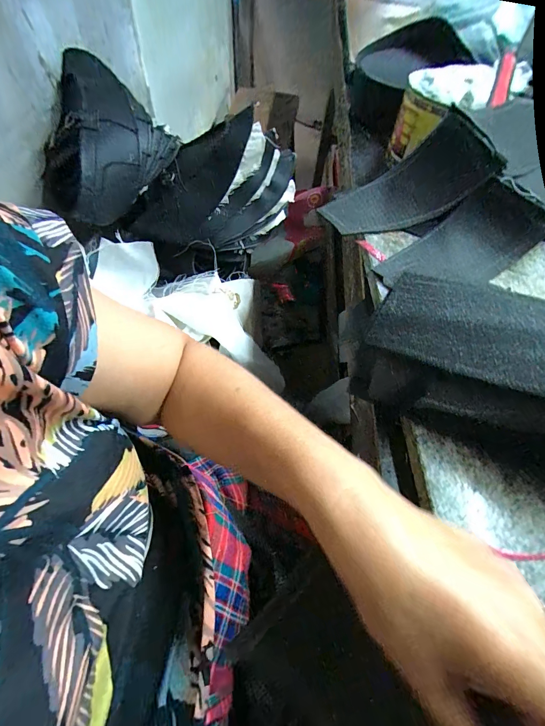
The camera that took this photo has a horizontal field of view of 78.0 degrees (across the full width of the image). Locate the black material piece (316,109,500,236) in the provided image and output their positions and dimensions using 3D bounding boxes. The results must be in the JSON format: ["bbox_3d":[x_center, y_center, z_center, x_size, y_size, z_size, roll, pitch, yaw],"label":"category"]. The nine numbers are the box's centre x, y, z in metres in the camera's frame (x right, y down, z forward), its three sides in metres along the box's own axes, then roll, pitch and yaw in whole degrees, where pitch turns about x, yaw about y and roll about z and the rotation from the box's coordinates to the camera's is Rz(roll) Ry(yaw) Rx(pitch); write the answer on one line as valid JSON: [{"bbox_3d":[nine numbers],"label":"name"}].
[{"bbox_3d":[0.160,-0.224,0.423,0.193,0.064,0.088,-23,57,9],"label":"black material piece"}]

